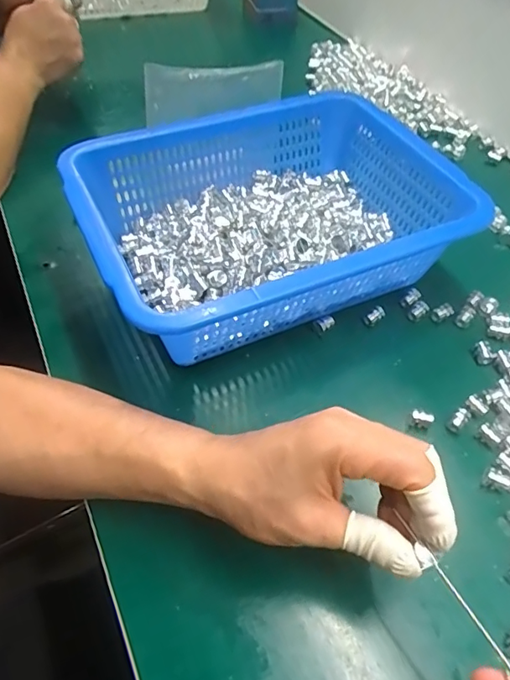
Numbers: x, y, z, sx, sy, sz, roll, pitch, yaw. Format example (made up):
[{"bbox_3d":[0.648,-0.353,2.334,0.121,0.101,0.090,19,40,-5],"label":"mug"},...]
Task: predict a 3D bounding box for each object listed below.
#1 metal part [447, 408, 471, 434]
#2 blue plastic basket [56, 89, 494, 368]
[{"bbox_3d":[0.152,0.061,0.385,0.011,0.008,0.019,38,59,25],"label":"metal part"},{"bbox_3d":[0.019,-0.101,0.451,0.310,0.104,0.218,-21,55,-18],"label":"blue plastic basket"}]

